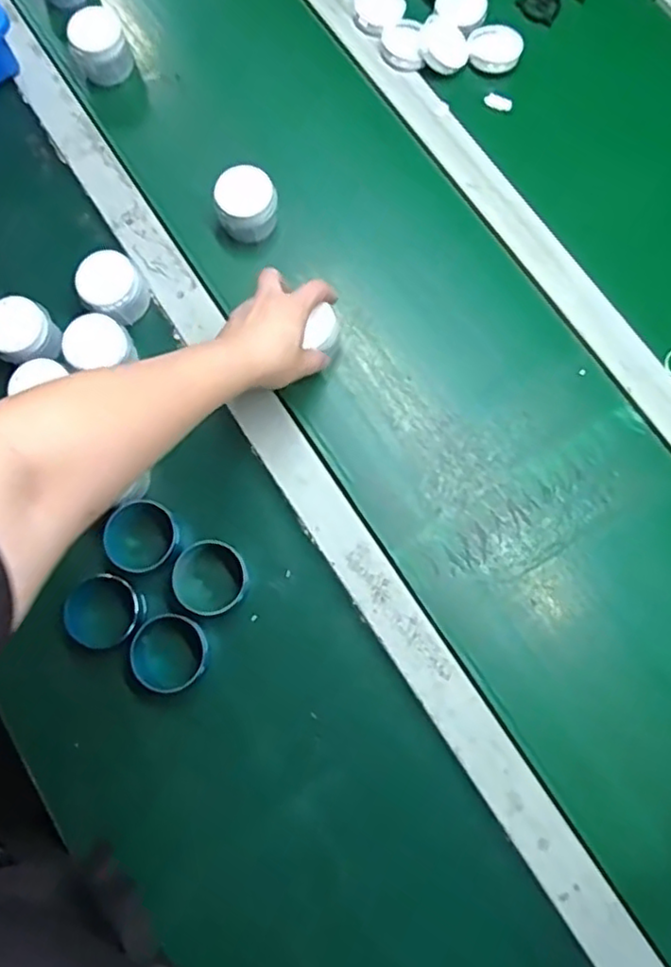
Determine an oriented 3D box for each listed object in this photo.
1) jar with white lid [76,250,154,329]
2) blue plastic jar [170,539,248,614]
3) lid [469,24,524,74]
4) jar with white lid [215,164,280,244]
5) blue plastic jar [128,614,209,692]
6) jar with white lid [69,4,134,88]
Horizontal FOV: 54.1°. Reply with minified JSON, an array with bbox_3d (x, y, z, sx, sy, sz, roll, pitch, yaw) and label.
[{"bbox_3d":[-0.236,-0.208,0.699,0.074,0.050,0.070,0,78,0],"label":"jar with white lid"},{"bbox_3d":[-0.121,0.093,0.642,0.069,0.026,0.069,0,78,0],"label":"blue plastic jar"},{"bbox_3d":[0.189,-0.515,0.778,0.061,0.019,0.052,2,78,0],"label":"lid"},{"bbox_3d":[-0.095,-0.298,0.714,0.071,0.054,0.064,-9,78,-2],"label":"jar with white lid"},{"bbox_3d":[-0.156,0.160,0.623,0.066,0.035,0.067,0,78,0],"label":"blue plastic jar"},{"bbox_3d":[-0.273,-0.510,0.770,0.060,0.059,0.058,0,78,0],"label":"jar with white lid"}]

